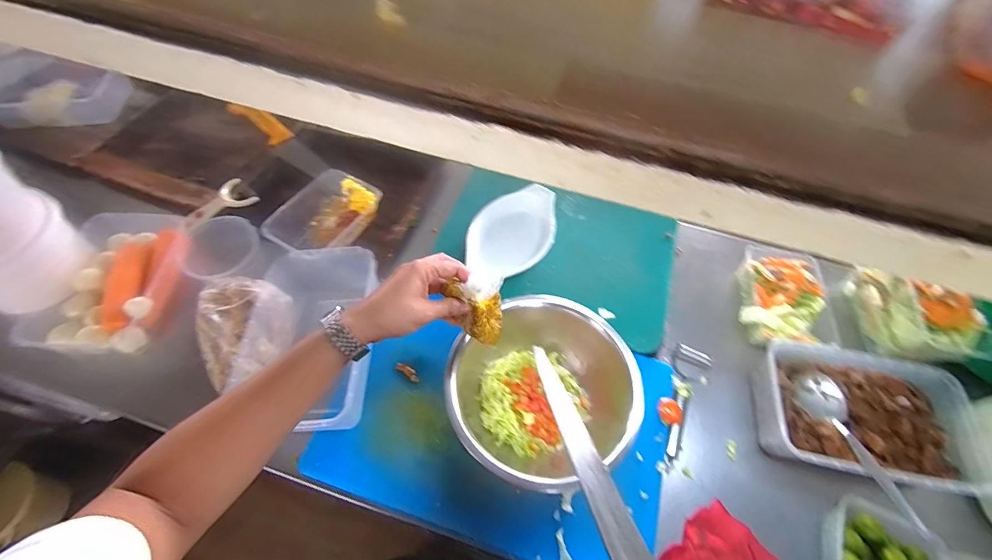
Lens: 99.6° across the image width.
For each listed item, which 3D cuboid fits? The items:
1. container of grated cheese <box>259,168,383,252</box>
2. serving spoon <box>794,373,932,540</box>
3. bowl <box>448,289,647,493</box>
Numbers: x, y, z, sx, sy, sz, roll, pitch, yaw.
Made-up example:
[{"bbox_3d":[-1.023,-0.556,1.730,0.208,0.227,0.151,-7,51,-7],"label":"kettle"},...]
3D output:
[{"bbox_3d":[-0.288,-0.102,0.719,0.117,0.060,0.176,32,62,15],"label":"container of grated cheese"},{"bbox_3d":[0.455,0.209,0.534,0.062,0.030,0.207,-4,42,-4],"label":"serving spoon"},{"bbox_3d":[0.058,0.148,0.544,0.226,0.096,0.204,-21,63,-15],"label":"bowl"}]

